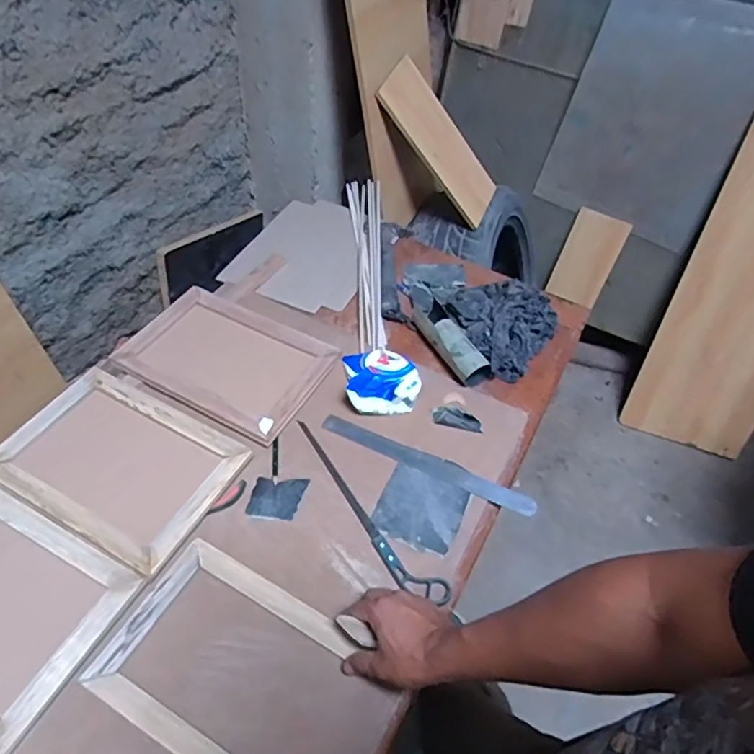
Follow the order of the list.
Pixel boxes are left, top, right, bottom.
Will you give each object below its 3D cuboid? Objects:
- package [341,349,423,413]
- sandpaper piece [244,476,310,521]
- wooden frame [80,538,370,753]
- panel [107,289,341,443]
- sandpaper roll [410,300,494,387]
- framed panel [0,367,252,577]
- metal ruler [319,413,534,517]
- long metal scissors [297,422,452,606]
[{"bbox_3d":[0.008,-0.001,0.886,0.116,0.047,0.120,-1,51,-9],"label":"package"},{"bbox_3d":[-0.134,0.163,0.769,0.073,0.010,0.060,6,55,-2],"label":"sandpaper piece"},{"bbox_3d":[-0.151,0.321,0.630,0.277,0.013,0.193,26,53,14],"label":"wooden frame"},{"bbox_3d":[-0.237,-0.041,0.908,0.313,0.016,0.225,25,53,14],"label":"panel"},{"bbox_3d":[0.120,-0.068,0.951,0.057,0.052,0.174,-20,56,-22],"label":"sandpaper roll"},{"bbox_3d":[-0.349,0.108,0.771,0.296,0.016,0.204,26,53,15],"label":"framed panel"},{"bbox_3d":[0.072,0.122,0.817,0.318,0.007,0.030,23,52,12],"label":"metal ruler"},{"bbox_3d":[-0.024,0.177,0.762,0.046,0.007,0.316,-31,60,-27],"label":"long metal scissors"}]

